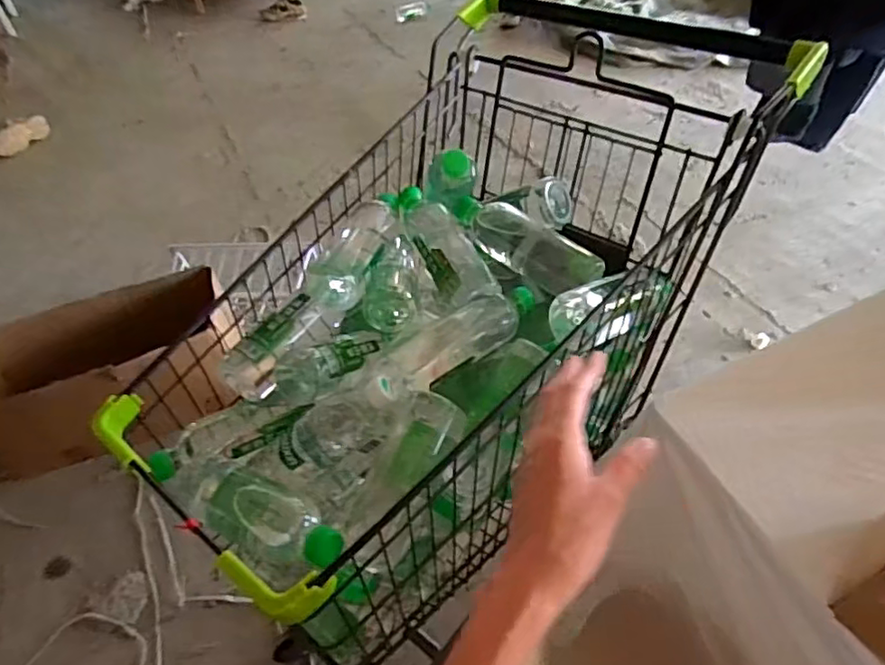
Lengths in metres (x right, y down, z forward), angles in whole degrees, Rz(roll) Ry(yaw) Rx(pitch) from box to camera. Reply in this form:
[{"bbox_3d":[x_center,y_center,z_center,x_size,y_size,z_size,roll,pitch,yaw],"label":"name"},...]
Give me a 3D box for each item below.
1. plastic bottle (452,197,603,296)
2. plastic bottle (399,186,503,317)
[{"bbox_3d":[0.104,-0.108,0.760,0.064,0.058,0.204,-37,53,-25],"label":"plastic bottle"},{"bbox_3d":[-0.002,-0.107,0.806,0.081,0.079,0.211,-21,65,-14],"label":"plastic bottle"}]

